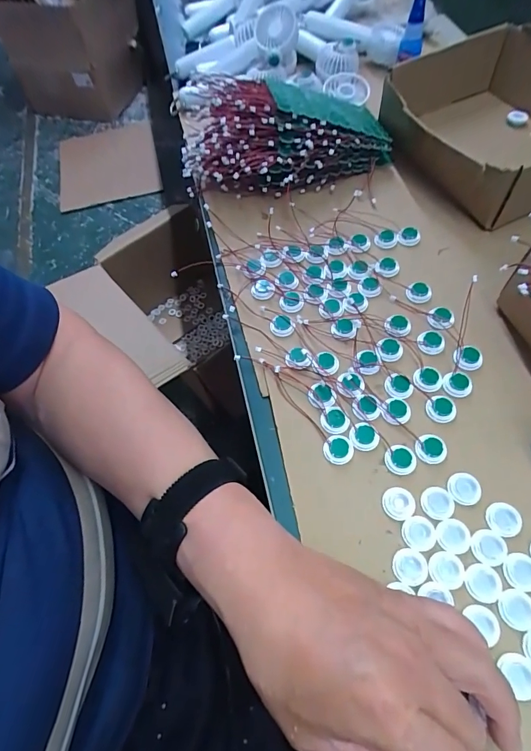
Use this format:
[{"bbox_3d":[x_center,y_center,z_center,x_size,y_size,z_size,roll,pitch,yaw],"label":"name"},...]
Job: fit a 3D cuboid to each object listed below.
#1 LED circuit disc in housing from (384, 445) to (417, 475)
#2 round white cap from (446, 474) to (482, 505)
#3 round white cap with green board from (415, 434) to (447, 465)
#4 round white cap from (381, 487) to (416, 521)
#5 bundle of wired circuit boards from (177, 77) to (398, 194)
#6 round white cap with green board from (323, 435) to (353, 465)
[{"bbox_3d":[0.104,0.064,0.307,0.023,0.005,0.022,-2,61,3],"label":"LED circuit disc in housing"},{"bbox_3d":[0.146,0.083,0.294,0.023,0.004,0.022,-2,61,3],"label":"round white cap"},{"bbox_3d":[0.127,0.056,0.308,0.022,0.005,0.022,-2,61,3],"label":"round white cap with green board"},{"bbox_3d":[0.097,0.093,0.293,0.022,0.005,0.023,-2,61,3],"label":"round white cap"},{"bbox_3d":[0.024,-0.258,0.439,0.230,0.083,0.097,-4,61,2],"label":"bundle of wired circuit boards"},{"bbox_3d":[0.057,0.057,0.315,0.022,0.006,0.022,-2,61,3],"label":"round white cap with green board"}]

